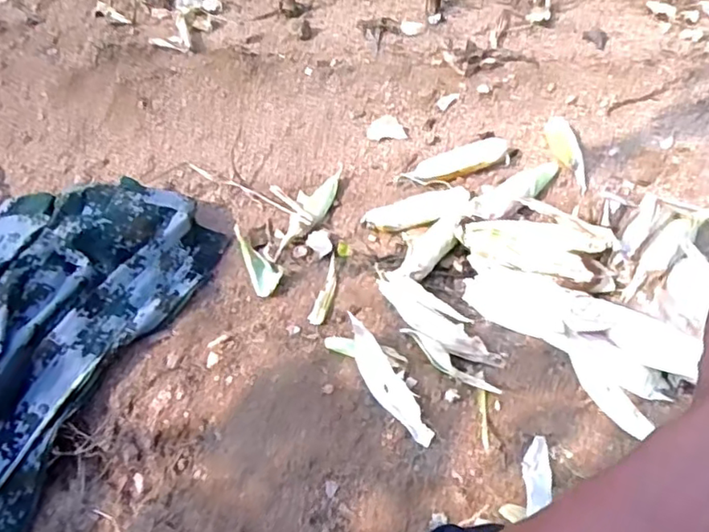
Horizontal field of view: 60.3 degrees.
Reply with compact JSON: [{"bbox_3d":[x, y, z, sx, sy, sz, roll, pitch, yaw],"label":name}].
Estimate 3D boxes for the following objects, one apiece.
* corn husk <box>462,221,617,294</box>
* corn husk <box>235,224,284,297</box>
[{"bbox_3d":[0.286,-0.017,0.960,0.238,0.062,0.088,9,57,11],"label":"corn husk"},{"bbox_3d":[-0.165,-0.015,1.072,0.054,0.023,0.174,-20,56,-9],"label":"corn husk"}]

